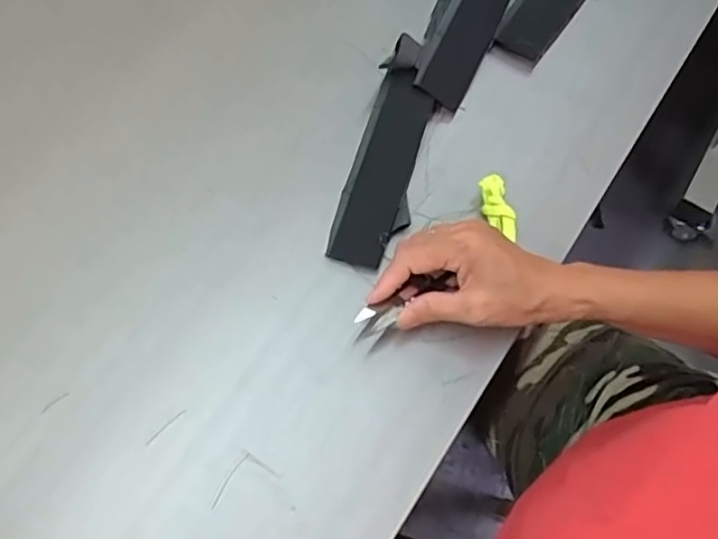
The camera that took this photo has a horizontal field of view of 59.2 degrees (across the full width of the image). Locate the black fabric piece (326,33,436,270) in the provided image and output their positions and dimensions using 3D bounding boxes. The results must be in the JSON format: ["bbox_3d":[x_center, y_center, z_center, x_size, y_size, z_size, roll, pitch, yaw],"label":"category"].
[{"bbox_3d":[0.023,-0.092,0.497,0.050,0.015,0.185,17,77,-8],"label":"black fabric piece"}]

